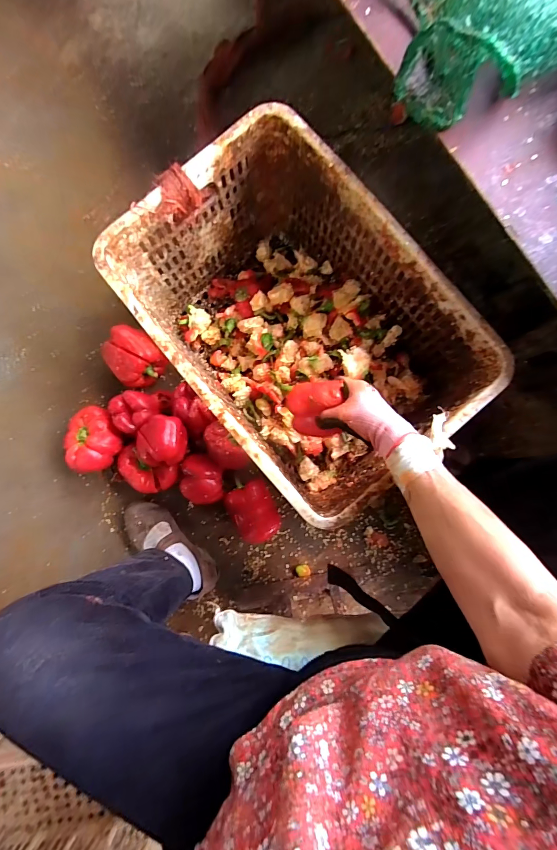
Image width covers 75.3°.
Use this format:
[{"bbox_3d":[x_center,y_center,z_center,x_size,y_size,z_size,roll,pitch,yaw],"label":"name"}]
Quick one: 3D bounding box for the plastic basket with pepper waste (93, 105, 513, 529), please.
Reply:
[{"bbox_3d":[0.030,-0.150,0.632,0.352,0.289,0.513,-39,86,-1],"label":"plastic basket with pepper waste"}]

